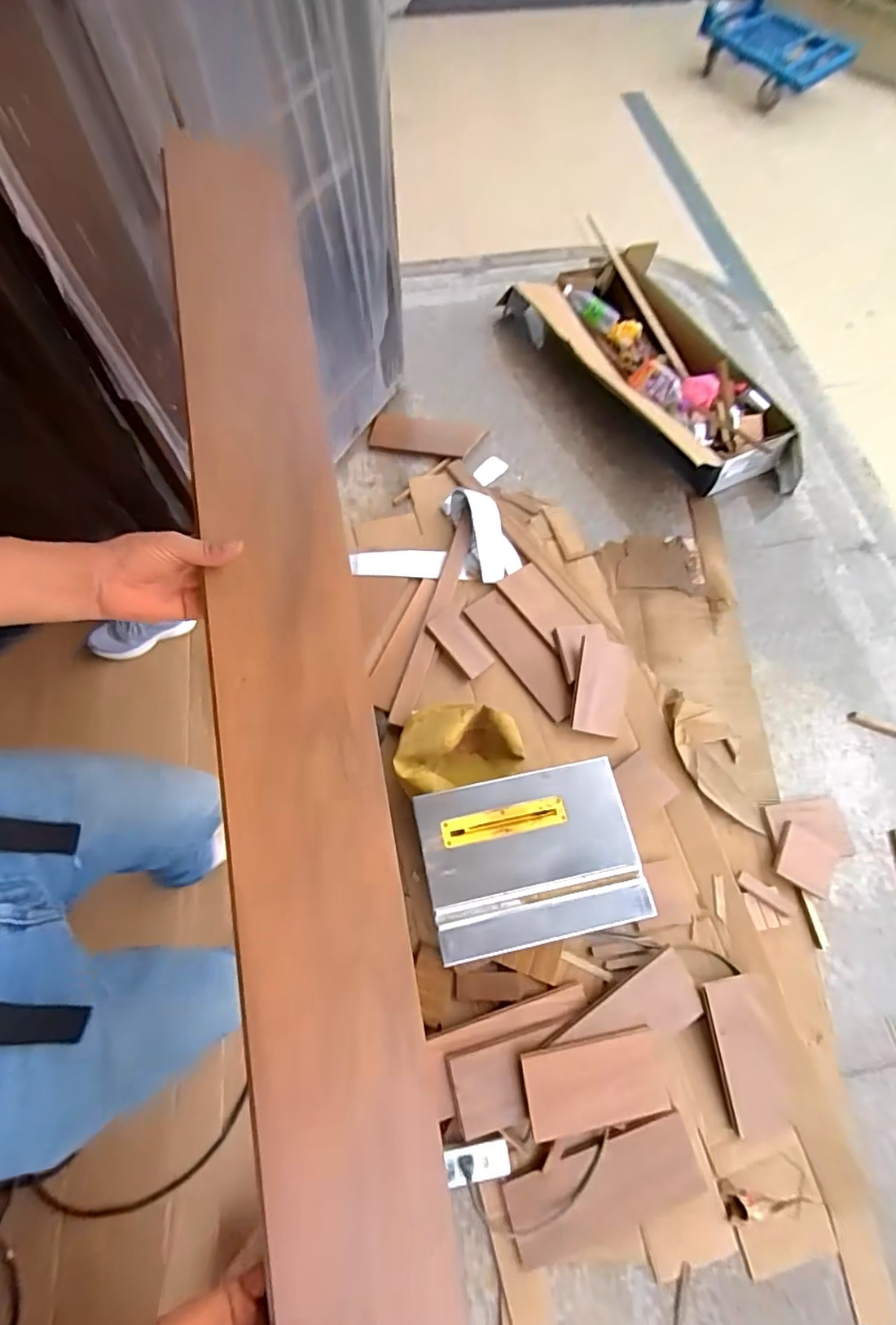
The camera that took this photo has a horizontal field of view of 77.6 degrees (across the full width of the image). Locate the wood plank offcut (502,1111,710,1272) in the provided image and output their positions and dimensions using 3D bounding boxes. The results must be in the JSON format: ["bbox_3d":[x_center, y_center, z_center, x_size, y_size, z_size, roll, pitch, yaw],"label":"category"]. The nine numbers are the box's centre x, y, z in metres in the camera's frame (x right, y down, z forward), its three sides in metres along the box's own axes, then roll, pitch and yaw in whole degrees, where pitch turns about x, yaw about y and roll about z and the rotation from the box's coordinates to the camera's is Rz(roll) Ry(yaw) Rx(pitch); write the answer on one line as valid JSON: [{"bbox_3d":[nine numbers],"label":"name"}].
[{"bbox_3d":[0.298,1.000,1.054,0.370,0.016,0.139,-18,70,-7],"label":"wood plank offcut"}]

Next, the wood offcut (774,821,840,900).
[{"bbox_3d":[0.813,0.448,1.263,0.129,0.014,0.124,28,71,11],"label":"wood offcut"}]

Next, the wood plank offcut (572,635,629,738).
[{"bbox_3d":[0.383,0.061,1.394,0.120,0.011,0.237,8,76,7],"label":"wood plank offcut"}]

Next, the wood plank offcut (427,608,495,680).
[{"bbox_3d":[0.032,-0.054,1.464,0.091,0.016,0.198,-39,73,-14],"label":"wood plank offcut"}]

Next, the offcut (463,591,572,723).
[{"bbox_3d":[0.200,-0.028,1.451,0.116,0.014,0.378,-35,72,-13],"label":"offcut"}]

